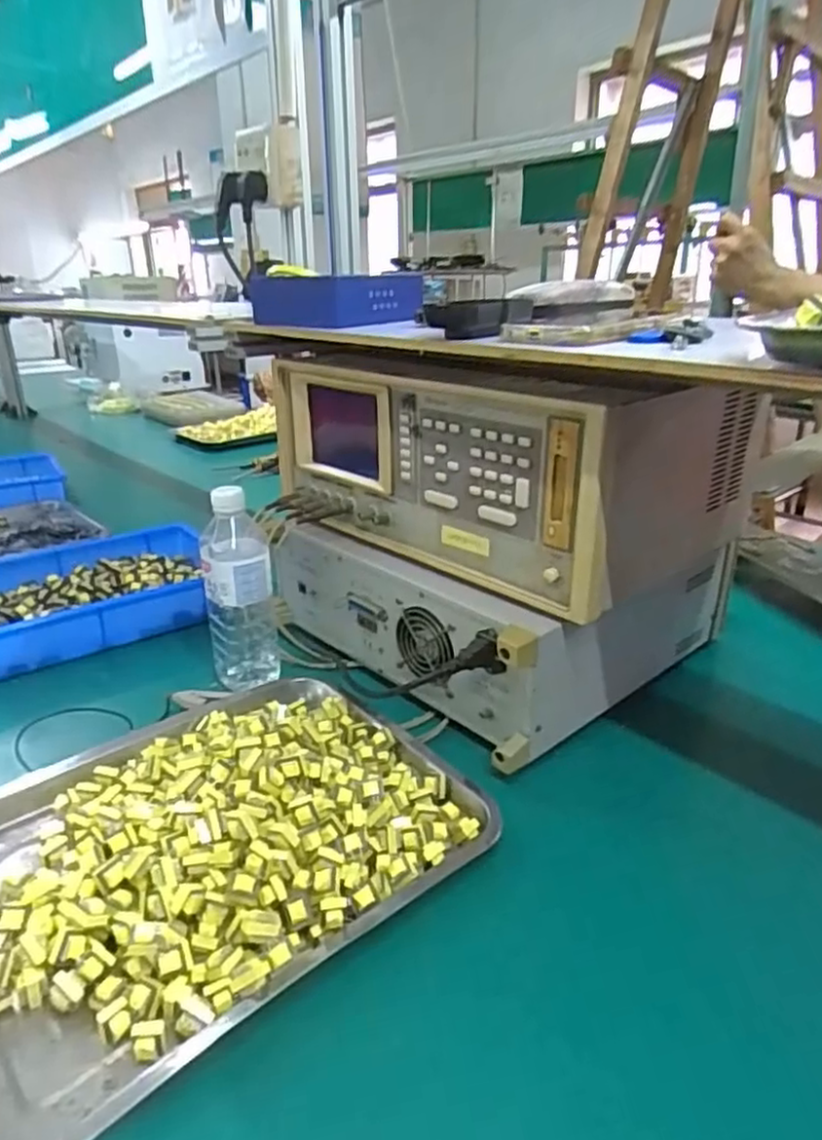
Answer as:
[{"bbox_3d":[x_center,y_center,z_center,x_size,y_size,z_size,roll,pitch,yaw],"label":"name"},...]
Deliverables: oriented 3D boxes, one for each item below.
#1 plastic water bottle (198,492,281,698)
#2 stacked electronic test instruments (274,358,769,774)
[{"bbox_3d":[-0.177,0.021,0.720,0.067,0.217,0.062,-7,24,-16],"label":"plastic water bottle"},{"bbox_3d":[0.087,-0.059,0.753,0.351,0.319,0.423,-20,30,-38],"label":"stacked electronic test instruments"}]

